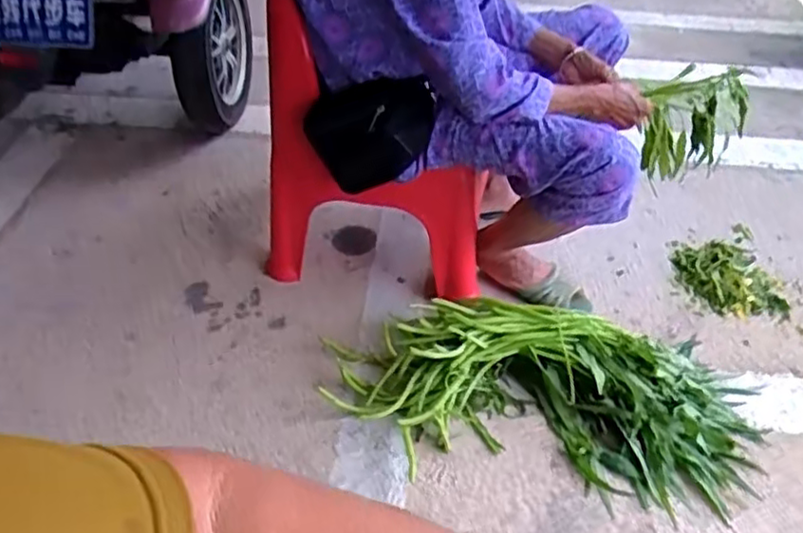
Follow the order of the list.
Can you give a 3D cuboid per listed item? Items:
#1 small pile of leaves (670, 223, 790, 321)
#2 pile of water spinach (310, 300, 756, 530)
[{"bbox_3d":[0.654,0.003,1.395,0.194,0.025,0.259,0,41,-1],"label":"small pile of leaves"},{"bbox_3d":[0.228,0.195,1.099,0.657,0.113,0.281,8,42,7],"label":"pile of water spinach"}]

